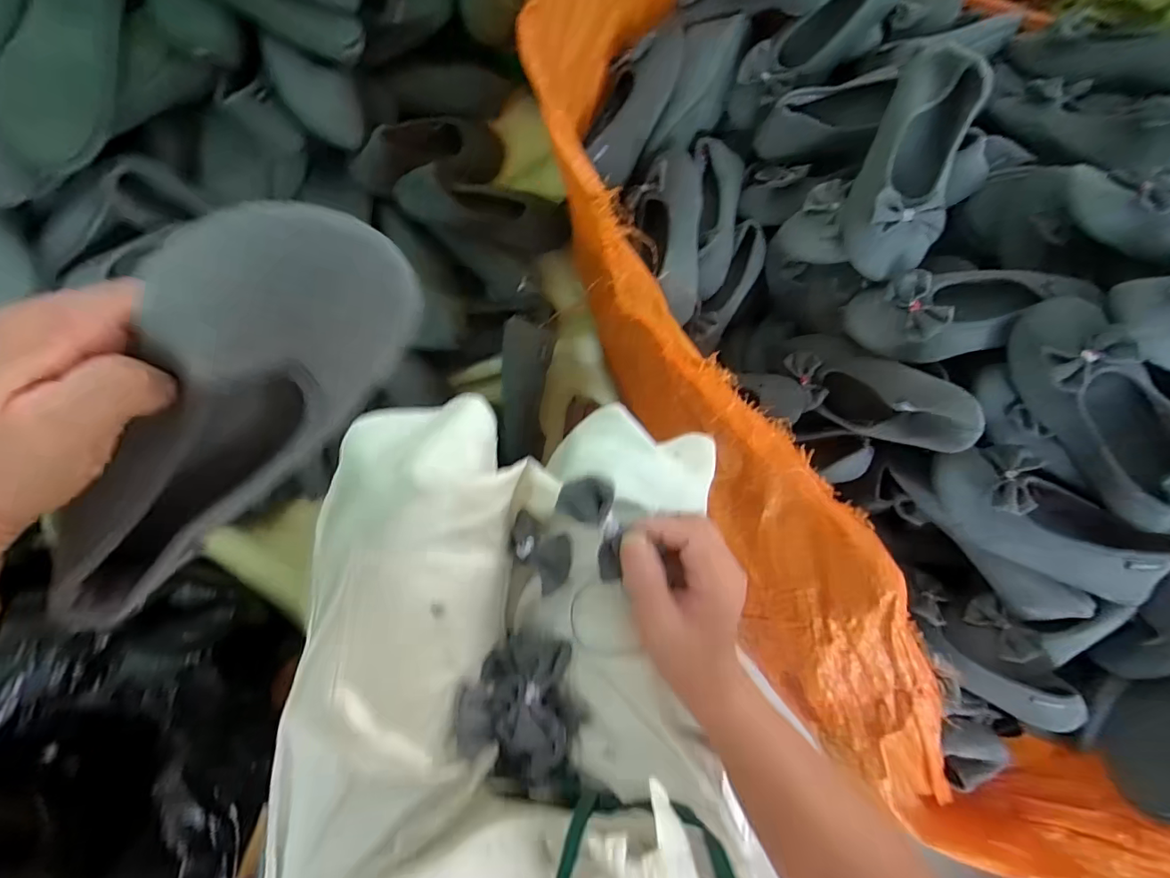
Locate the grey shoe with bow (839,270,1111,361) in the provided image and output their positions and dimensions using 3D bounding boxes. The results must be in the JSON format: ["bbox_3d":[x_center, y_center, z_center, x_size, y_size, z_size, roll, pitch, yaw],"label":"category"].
[{"bbox_3d":[0.409,-0.138,0.562,0.223,0.050,0.095,-7,92,11],"label":"grey shoe with bow"}]

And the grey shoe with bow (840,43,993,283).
[{"bbox_3d":[0.360,-0.294,0.563,0.103,0.075,0.227,14,89,-8],"label":"grey shoe with bow"}]

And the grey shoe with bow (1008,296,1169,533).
[{"bbox_3d":[0.522,-0.015,0.506,0.093,0.058,0.244,-38,95,-6],"label":"grey shoe with bow"}]

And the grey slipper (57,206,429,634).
[{"bbox_3d":[-0.178,-0.010,0.236,0.241,0.105,0.057,-37,62,5],"label":"grey slipper"}]

